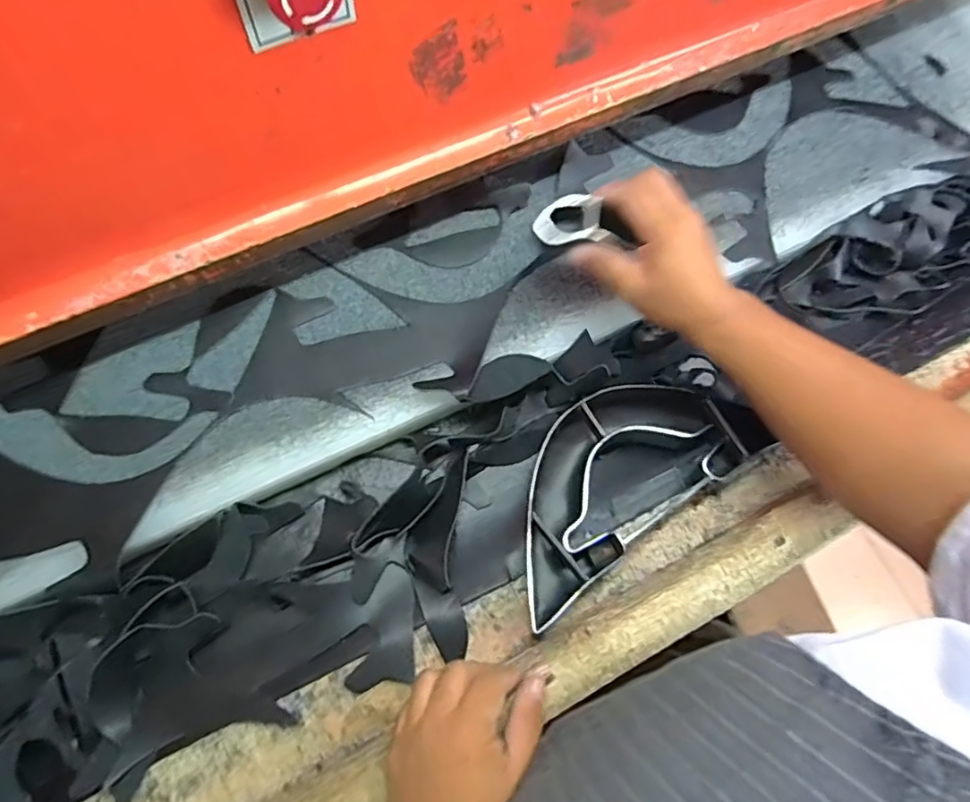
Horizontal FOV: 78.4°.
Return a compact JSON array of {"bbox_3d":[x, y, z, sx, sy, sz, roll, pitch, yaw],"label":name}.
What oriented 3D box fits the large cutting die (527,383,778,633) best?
[{"bbox_3d":[0.102,0.053,0.471,0.235,0.047,0.114,-34,74,-15],"label":"large cutting die"}]

